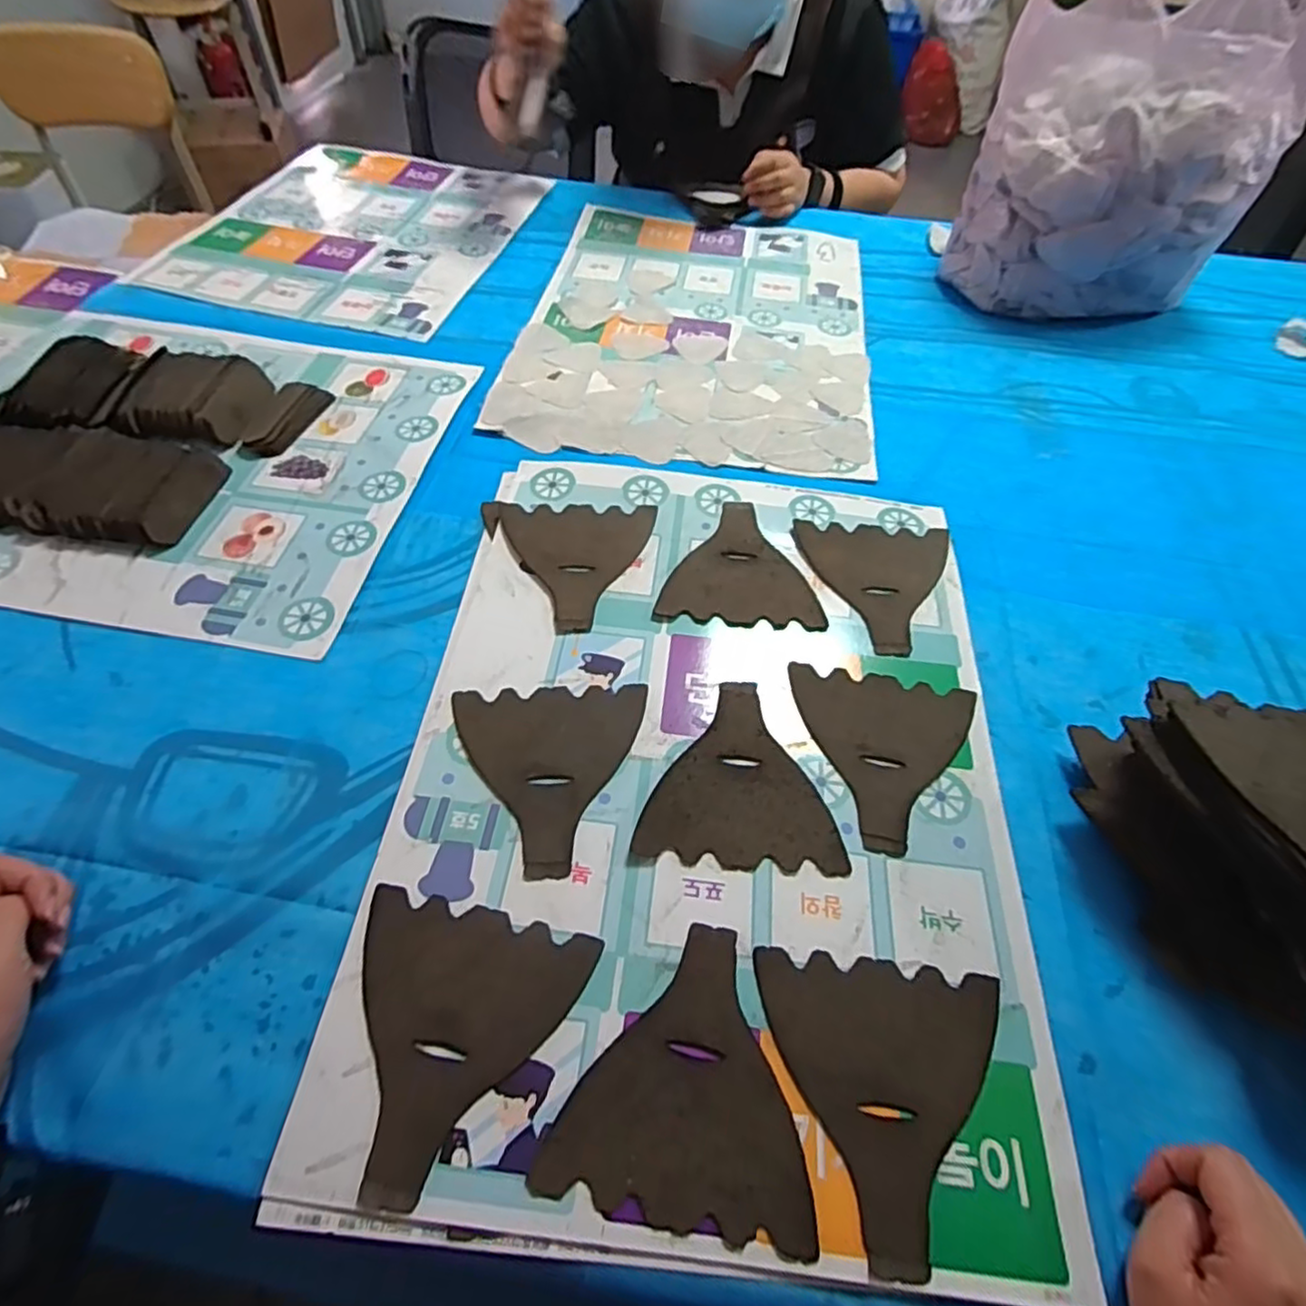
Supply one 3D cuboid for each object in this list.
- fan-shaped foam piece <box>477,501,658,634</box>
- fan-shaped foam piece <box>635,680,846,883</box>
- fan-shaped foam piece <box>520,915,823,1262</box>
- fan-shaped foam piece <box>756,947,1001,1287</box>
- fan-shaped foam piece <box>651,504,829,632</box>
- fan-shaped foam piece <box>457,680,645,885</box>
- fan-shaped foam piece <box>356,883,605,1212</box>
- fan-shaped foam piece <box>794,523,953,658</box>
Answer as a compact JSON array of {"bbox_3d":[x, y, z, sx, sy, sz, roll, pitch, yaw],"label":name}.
[{"bbox_3d":[-0.070,-0.073,0.542,0.140,0.004,0.134,0,55,-3],"label":"fan-shaped foam piece"},{"bbox_3d":[0.057,0.077,0.441,0.126,0.008,0.128,4,55,0],"label":"fan-shaped foam piece"},{"bbox_3d":[0.021,0.213,0.344,0.127,0.004,0.130,11,56,5],"label":"fan-shaped foam piece"},{"bbox_3d":[0.119,0.229,0.342,0.126,0.006,0.130,7,55,2],"label":"fan-shaped foam piece"},{"bbox_3d":[0.071,-0.076,0.549,0.124,0.004,0.130,5,55,1],"label":"fan-shaped foam piece"},{"bbox_3d":[-0.067,0.079,0.437,0.125,0.004,0.131,-2,56,-4],"label":"fan-shaped foam piece"},{"bbox_3d":[-0.108,0.202,0.348,0.124,0.005,0.131,11,56,5],"label":"fan-shaped foam piece"},{"bbox_3d":[0.185,-0.056,0.545,0.127,0.004,0.132,3,55,0],"label":"fan-shaped foam piece"}]

